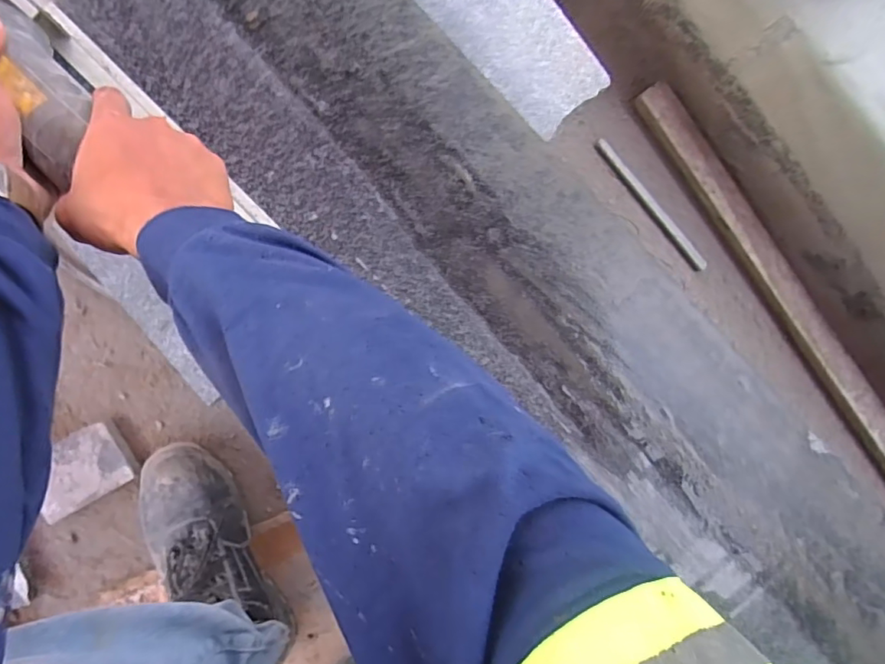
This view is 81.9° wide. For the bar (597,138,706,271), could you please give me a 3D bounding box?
[{"bbox_3d":[0.277,-0.167,0.675,0.016,0.015,0.217,-41,96,-3],"label":"bar"}]

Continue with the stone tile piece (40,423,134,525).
[{"bbox_3d":[-0.436,0.167,0.614,0.111,0.020,0.081,-29,95,-5],"label":"stone tile piece"}]

